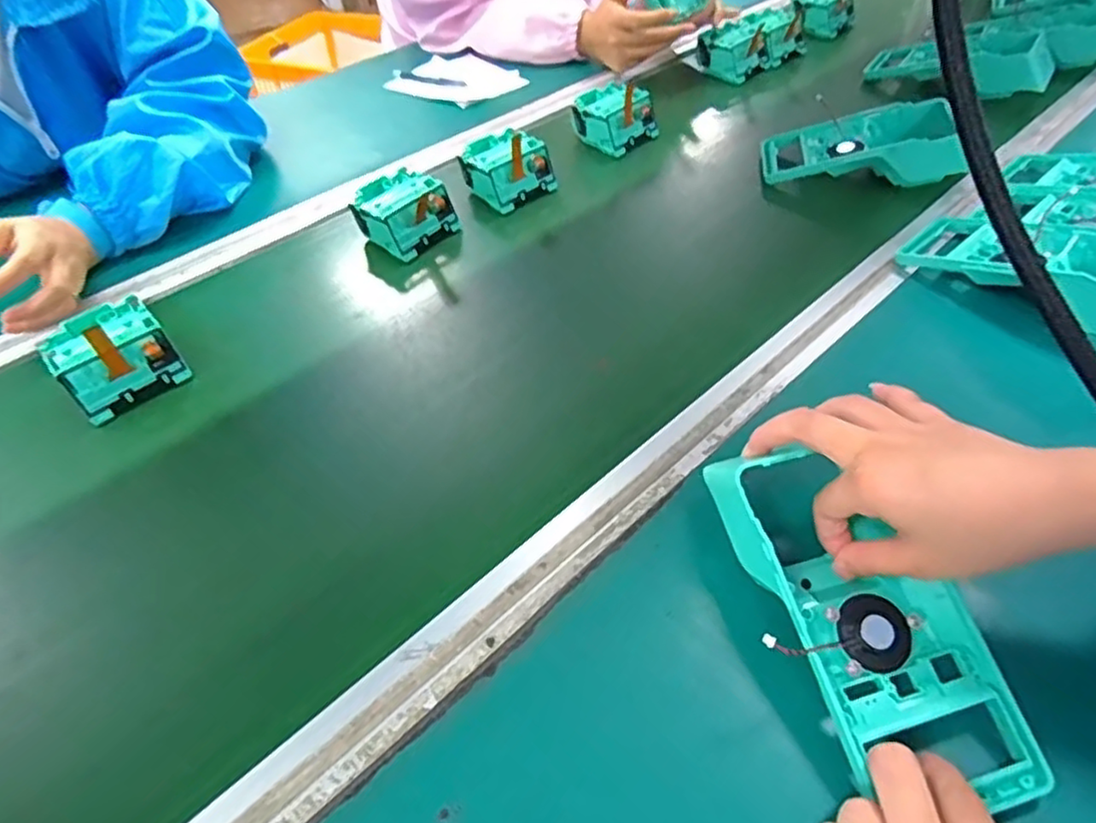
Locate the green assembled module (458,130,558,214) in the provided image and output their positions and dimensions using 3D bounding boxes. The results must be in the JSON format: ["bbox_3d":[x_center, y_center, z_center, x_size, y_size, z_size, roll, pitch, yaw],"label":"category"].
[{"bbox_3d":[-0.041,-0.241,0.650,0.083,0.043,0.076,-32,53,-23],"label":"green assembled module"}]

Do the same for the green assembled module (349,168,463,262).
[{"bbox_3d":[-0.134,-0.183,0.602,0.077,0.052,0.073,30,57,28],"label":"green assembled module"}]

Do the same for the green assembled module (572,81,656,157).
[{"bbox_3d":[0.073,-0.323,0.716,0.077,0.048,0.082,32,58,29],"label":"green assembled module"}]

